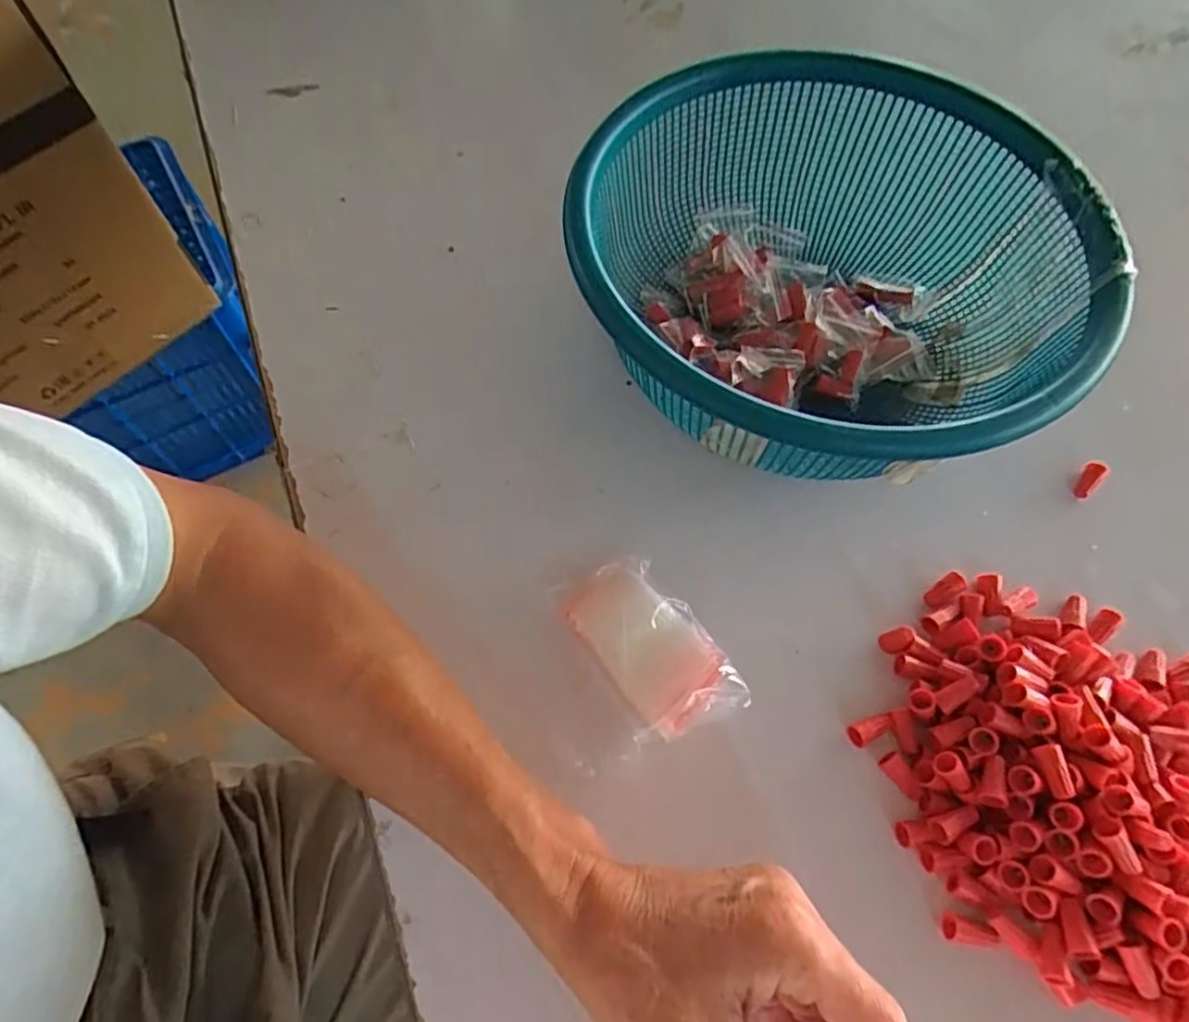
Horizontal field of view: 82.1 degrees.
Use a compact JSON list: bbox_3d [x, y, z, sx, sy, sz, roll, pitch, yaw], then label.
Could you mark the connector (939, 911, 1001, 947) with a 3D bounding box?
[{"bbox_3d":[0.167,0.188,0.305,0.023,0.007,0.011,13,63,5],"label":"connector"}]

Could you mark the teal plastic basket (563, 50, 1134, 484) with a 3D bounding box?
[{"bbox_3d":[0.130,-0.134,0.406,0.282,0.108,0.293,-2,62,-3],"label":"teal plastic basket"}]

